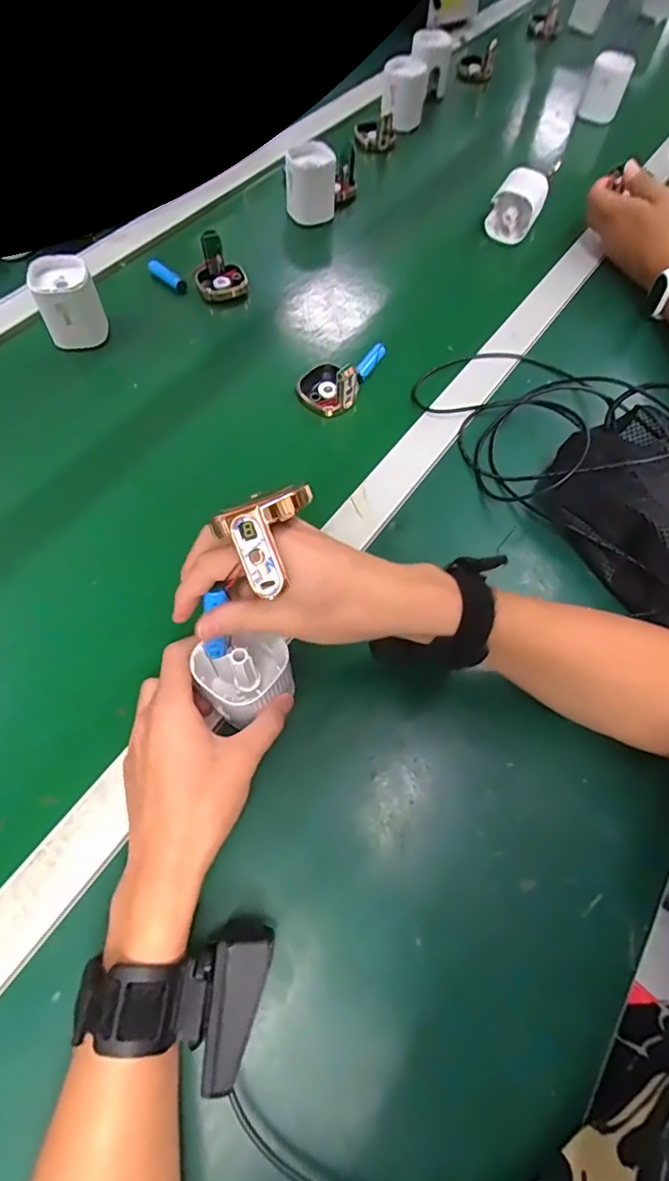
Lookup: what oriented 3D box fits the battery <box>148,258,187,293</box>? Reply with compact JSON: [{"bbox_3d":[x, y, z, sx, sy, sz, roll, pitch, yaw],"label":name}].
[{"bbox_3d":[-0.189,-0.356,0.610,0.017,0.017,0.054,-39,70,-20],"label":"battery"}]

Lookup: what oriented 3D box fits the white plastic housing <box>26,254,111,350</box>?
[{"bbox_3d":[-0.265,-0.287,0.542,0.058,0.066,0.061,-22,65,-14],"label":"white plastic housing"}]

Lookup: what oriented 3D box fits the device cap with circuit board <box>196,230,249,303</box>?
[{"bbox_3d":[-0.128,-0.358,0.598,0.058,0.049,0.051,-12,63,-9],"label":"device cap with circuit board"}]

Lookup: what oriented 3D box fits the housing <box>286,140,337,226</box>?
[{"bbox_3d":[-0.030,-0.503,0.667,0.061,0.063,0.057,-4,62,-5],"label":"housing"}]

